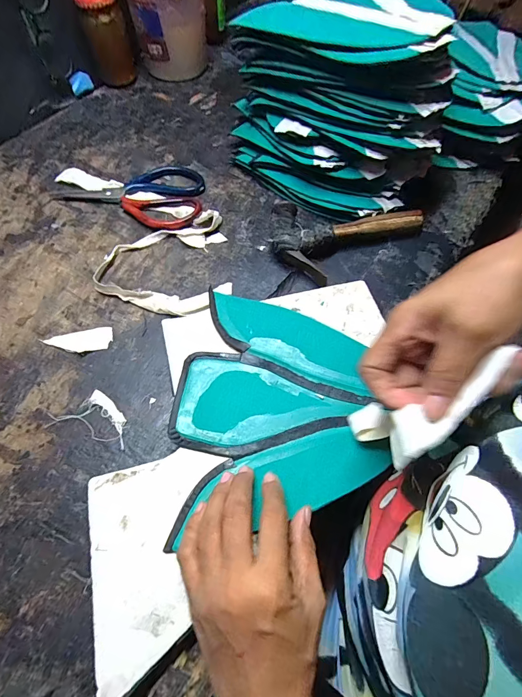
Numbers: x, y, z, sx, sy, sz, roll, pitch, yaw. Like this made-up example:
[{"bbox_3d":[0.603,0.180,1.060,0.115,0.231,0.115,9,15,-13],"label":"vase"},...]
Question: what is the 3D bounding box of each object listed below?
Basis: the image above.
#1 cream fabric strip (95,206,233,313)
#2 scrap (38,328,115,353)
[{"bbox_3d":[-0.113,-0.095,0.397,0.147,0.019,0.136,-10,64,-7],"label":"cream fabric strip"},{"bbox_3d":[-0.189,-0.007,0.356,0.067,0.004,0.026,-12,64,-7],"label":"scrap"}]

